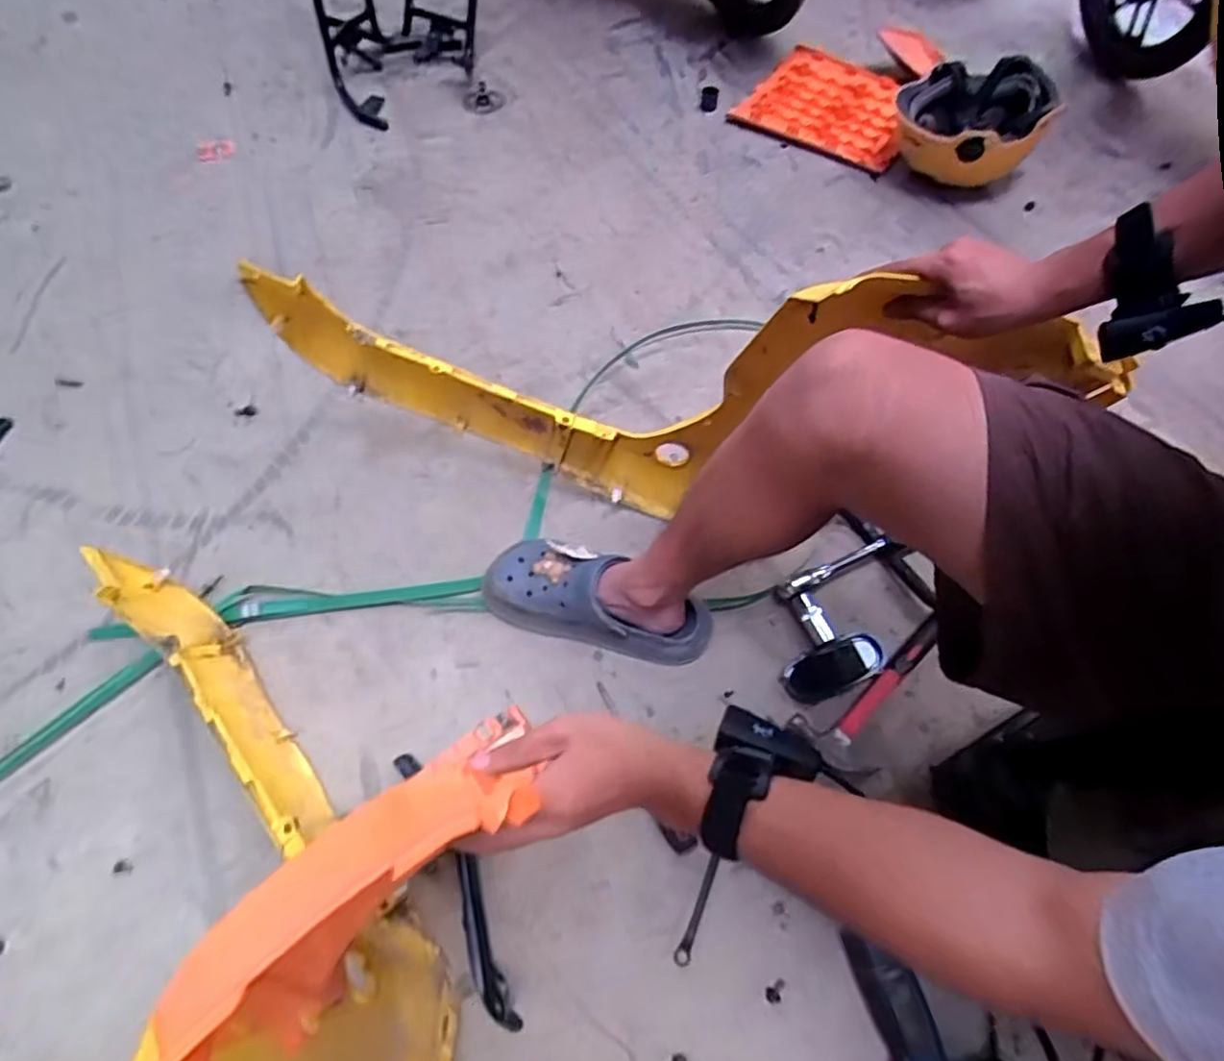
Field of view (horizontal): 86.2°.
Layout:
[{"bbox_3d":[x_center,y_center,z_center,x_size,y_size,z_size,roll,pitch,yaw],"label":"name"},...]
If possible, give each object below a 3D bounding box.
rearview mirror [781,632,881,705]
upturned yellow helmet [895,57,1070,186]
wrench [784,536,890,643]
[{"bbox_3d":[0.265,0.164,0.782,0.124,0.027,0.055,-20,64,-12],"label":"rearview mirror"},{"bbox_3d":[0.628,-0.717,1.161,0.239,0.169,0.223,24,64,12],"label":"upturned yellow helmet"},{"bbox_3d":[0.286,0.068,0.812,0.133,0.038,0.083,-30,66,-16],"label":"wrench"}]

